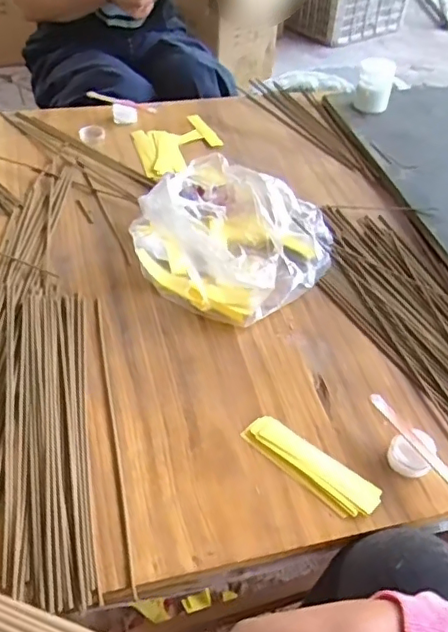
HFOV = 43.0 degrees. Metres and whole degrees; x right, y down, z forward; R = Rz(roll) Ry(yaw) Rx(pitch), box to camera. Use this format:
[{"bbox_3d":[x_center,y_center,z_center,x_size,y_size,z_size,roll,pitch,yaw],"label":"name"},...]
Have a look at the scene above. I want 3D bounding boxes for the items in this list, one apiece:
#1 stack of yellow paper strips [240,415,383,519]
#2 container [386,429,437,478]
[{"bbox_3d":[0.073,0.129,0.489,0.123,0.006,0.039,29,52,26],"label":"stack of yellow paper strips"},{"bbox_3d":[0.164,0.121,0.493,0.038,0.028,0.034,-13,46,-12],"label":"container"}]

